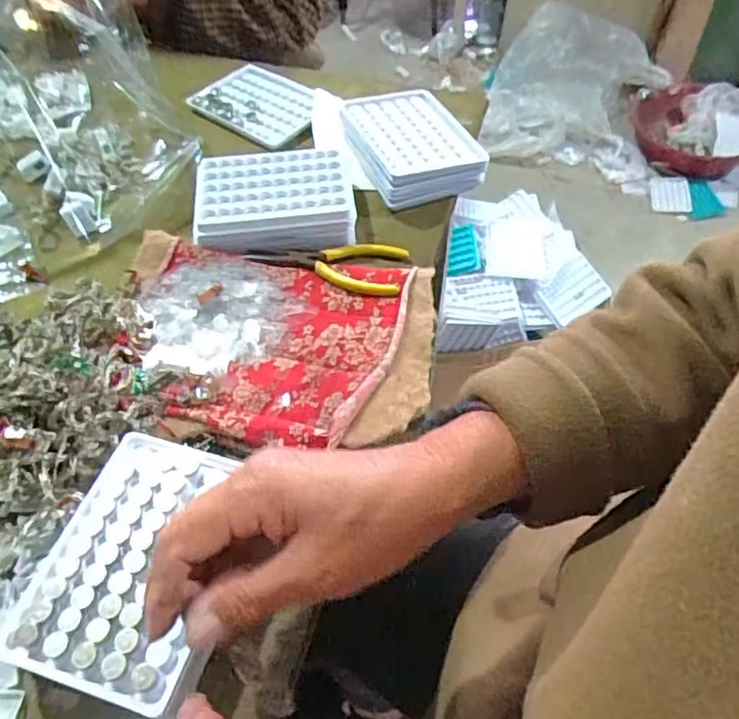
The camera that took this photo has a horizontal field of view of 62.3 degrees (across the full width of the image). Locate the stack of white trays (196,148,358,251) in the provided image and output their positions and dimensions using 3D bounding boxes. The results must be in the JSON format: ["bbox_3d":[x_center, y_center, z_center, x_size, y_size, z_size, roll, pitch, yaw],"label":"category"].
[{"bbox_3d":[-0.078,-0.131,0.506,0.124,0.037,0.088,-5,53,-4],"label":"stack of white trays"}]

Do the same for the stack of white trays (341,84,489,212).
[{"bbox_3d":[0.035,-0.197,0.554,0.099,0.033,0.128,-22,56,-16],"label":"stack of white trays"}]

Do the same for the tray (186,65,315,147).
[{"bbox_3d":[-0.117,-0.262,0.624,0.131,0.011,0.090,35,60,24],"label":"tray"}]

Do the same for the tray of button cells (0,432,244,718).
[{"bbox_3d":[-0.119,0.104,0.323,0.098,0.010,0.131,13,54,11],"label":"tray of button cells"}]

